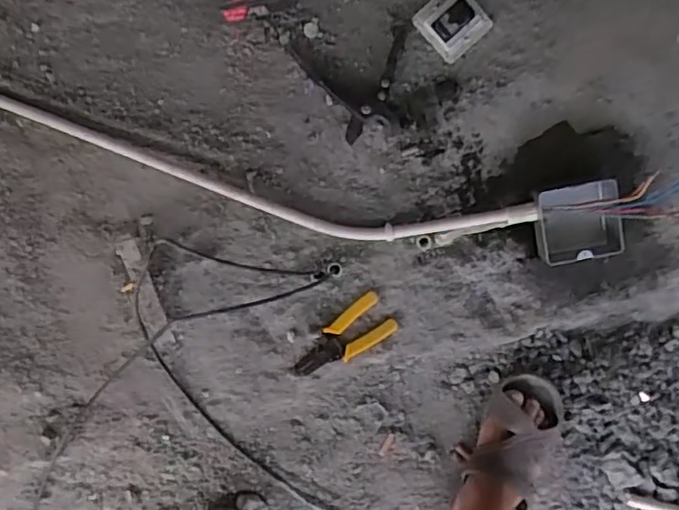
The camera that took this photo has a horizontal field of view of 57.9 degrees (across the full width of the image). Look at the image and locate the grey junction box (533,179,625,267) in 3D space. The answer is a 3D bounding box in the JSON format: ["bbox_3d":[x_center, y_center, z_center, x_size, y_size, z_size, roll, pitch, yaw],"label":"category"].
[{"bbox_3d":[0.321,-0.044,0.829,0.108,0.058,0.104,-10,92,2],"label":"grey junction box"}]

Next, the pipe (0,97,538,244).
[{"bbox_3d":[-0.296,-0.151,0.815,1.132,0.068,0.103,14,93,1],"label":"pipe"}]

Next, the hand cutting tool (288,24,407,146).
[{"bbox_3d":[0.025,-0.229,0.834,0.154,0.013,0.141,-12,92,2],"label":"hand cutting tool"}]

